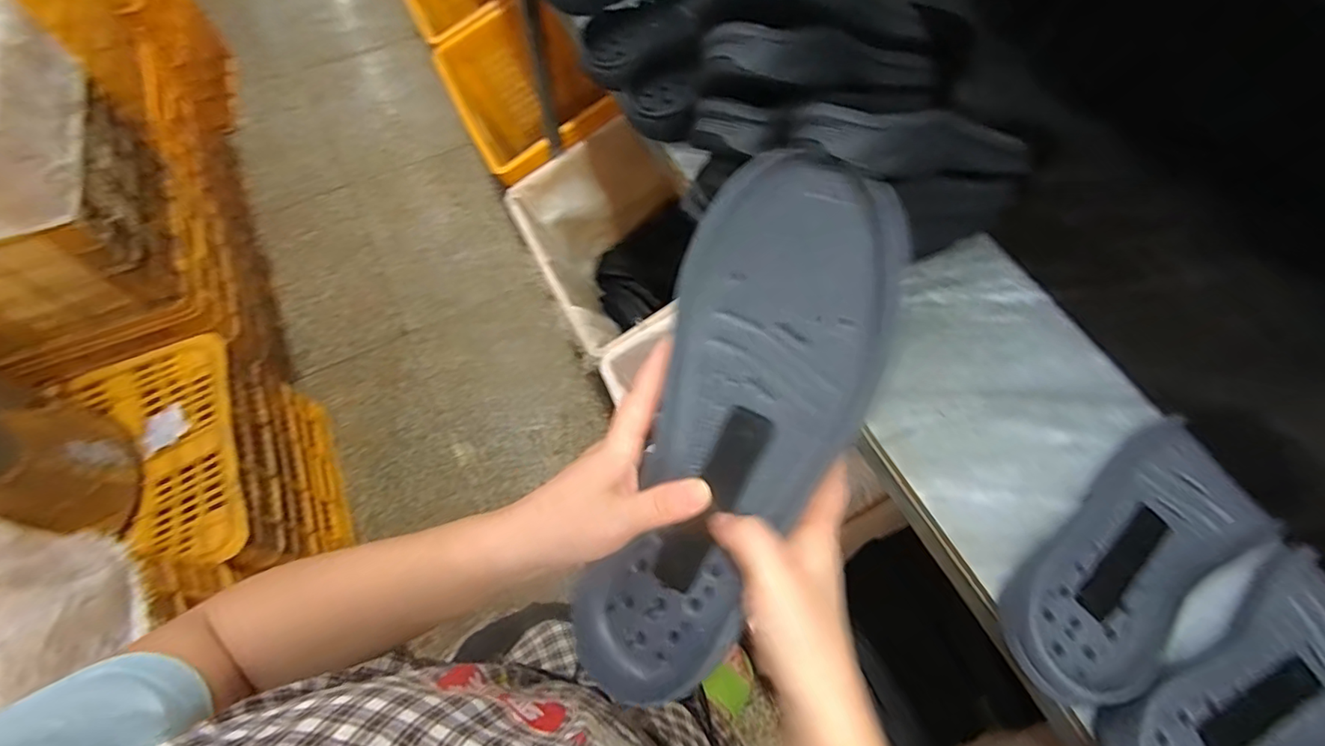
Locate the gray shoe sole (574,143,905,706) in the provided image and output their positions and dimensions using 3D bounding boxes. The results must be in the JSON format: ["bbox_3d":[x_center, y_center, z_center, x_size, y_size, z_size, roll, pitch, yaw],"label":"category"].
[{"bbox_3d":[0.035,0.042,0.301,0.105,0.033,0.300,23,102,8],"label":"gray shoe sole"}]

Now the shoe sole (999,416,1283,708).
[{"bbox_3d":[0.368,0.144,0.438,0.258,0.029,0.105,-30,69,-15],"label":"shoe sole"}]

